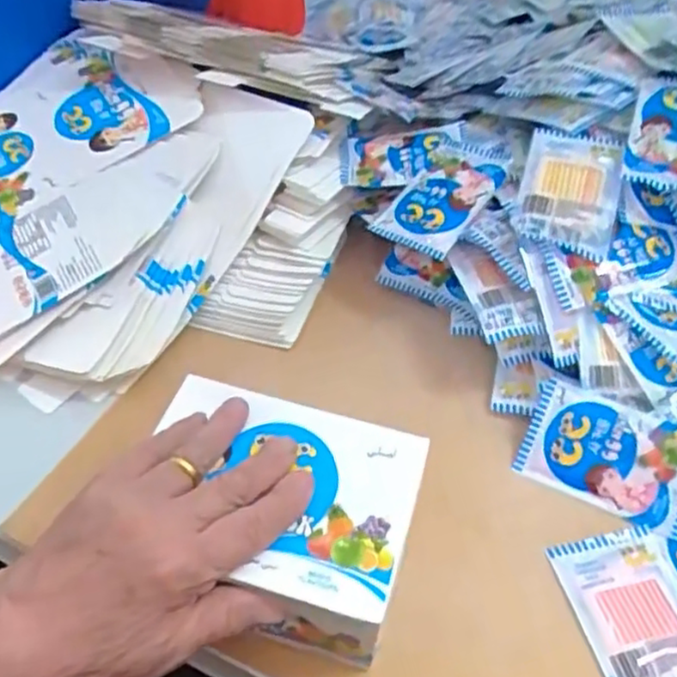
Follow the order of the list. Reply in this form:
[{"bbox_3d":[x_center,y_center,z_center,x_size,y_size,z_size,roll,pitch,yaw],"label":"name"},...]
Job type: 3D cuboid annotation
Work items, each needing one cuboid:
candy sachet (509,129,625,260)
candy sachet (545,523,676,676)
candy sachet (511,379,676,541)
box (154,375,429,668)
[{"bbox_3d":[0.159,-0.104,0.469,0.062,0.010,0.098,14,67,10],"label":"candy sachet"},{"bbox_3d":[0.166,0.157,0.373,0.068,0.011,0.104,-8,48,-10],"label":"candy sachet"},{"bbox_3d":[0.170,0.073,0.428,0.101,0.010,0.068,19,83,17],"label":"candy sachet"},{"bbox_3d":[-0.032,0.089,0.359,0.137,0.054,0.104,15,48,10],"label":"box"}]

